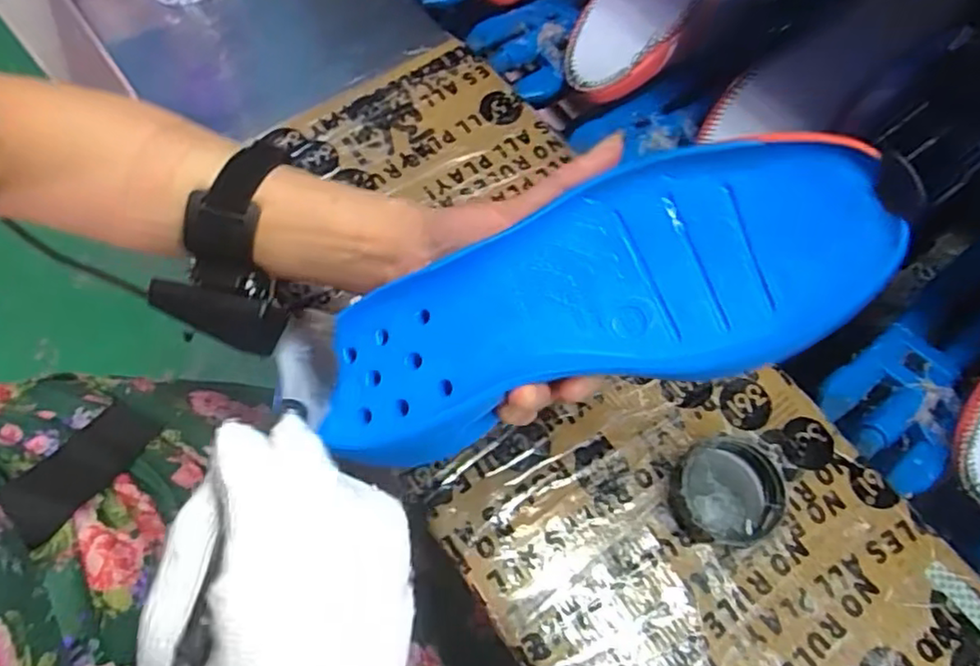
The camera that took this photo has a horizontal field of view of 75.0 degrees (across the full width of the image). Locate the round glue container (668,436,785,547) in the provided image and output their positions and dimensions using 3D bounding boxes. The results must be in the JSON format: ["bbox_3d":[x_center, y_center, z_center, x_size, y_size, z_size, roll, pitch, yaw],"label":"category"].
[{"bbox_3d":[0.138,0.092,0.374,0.060,0.021,0.059,2,65,-4],"label":"round glue container"}]

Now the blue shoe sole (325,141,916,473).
[{"bbox_3d":[0.035,-0.013,0.282,0.244,0.028,0.089,-19,67,15],"label":"blue shoe sole"}]

